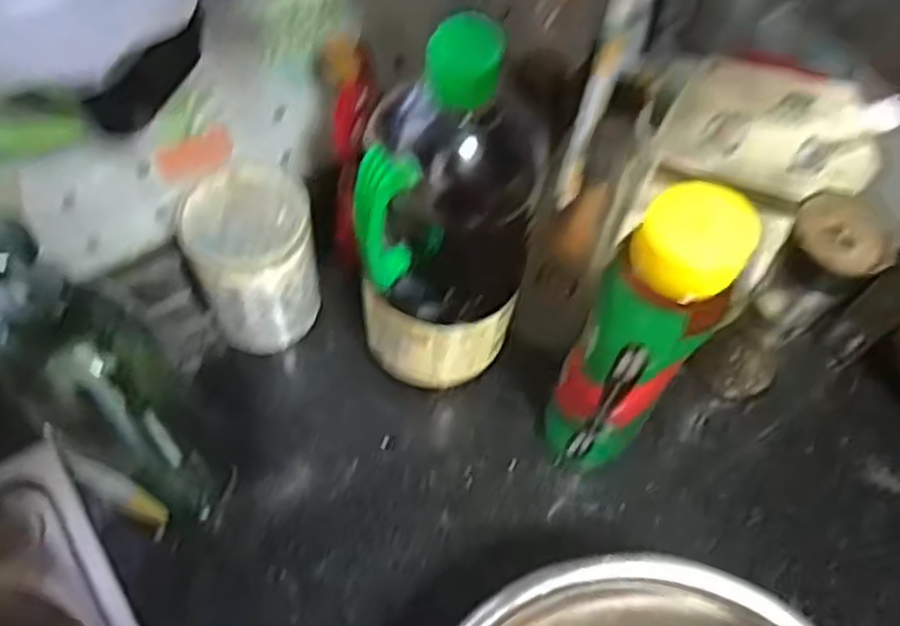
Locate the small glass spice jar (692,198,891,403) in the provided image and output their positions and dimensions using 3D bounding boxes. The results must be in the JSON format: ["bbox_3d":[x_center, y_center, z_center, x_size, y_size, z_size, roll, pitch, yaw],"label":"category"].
[{"bbox_3d":[0.227,-0.001,0.534,0.054,0.184,0.054,2,60,-3],"label":"small glass spice jar"}]

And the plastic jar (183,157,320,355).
[{"bbox_3d":[-0.139,-0.036,0.555,0.081,0.125,0.075,2,60,-3],"label":"plastic jar"}]

